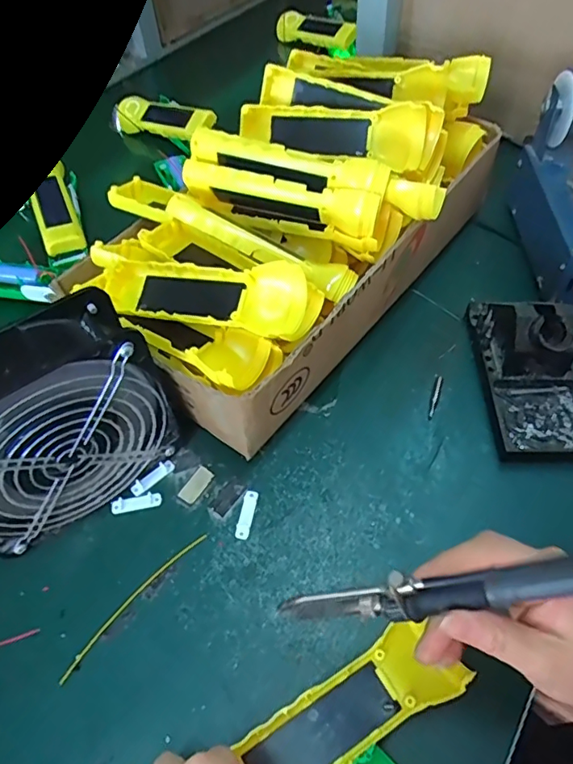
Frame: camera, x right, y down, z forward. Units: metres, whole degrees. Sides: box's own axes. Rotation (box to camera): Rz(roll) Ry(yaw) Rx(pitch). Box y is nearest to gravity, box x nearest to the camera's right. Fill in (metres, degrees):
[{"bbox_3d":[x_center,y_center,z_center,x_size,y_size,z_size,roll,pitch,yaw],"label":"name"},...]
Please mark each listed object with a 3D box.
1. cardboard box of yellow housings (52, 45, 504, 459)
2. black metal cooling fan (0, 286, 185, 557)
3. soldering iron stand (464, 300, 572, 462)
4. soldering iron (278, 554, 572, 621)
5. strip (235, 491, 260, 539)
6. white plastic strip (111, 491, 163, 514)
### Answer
[{"bbox_3d":[0.012,-0.166,0.492,0.257,0.143,0.419,34,65,25],"label":"cardboard box of yellow housings"},{"bbox_3d":[-0.158,0.030,0.364,0.158,0.149,0.068,-34,60,-20],"label":"black metal cooling fan"},{"bbox_3d":[0.204,-0.020,0.432,0.076,0.071,0.158,-2,54,1],"label":"soldering iron stand"},{"bbox_3d":[0.089,0.097,0.253,0.210,0.023,0.019,-19,51,25],"label":"soldering iron"},{"bbox_3d":[-0.030,0.098,0.396,0.011,0.004,0.038,9,56,8],"label":"strip"},{"bbox_3d":[-0.115,0.092,0.405,0.038,0.004,0.013,-10,55,-6],"label":"white plastic strip"}]

